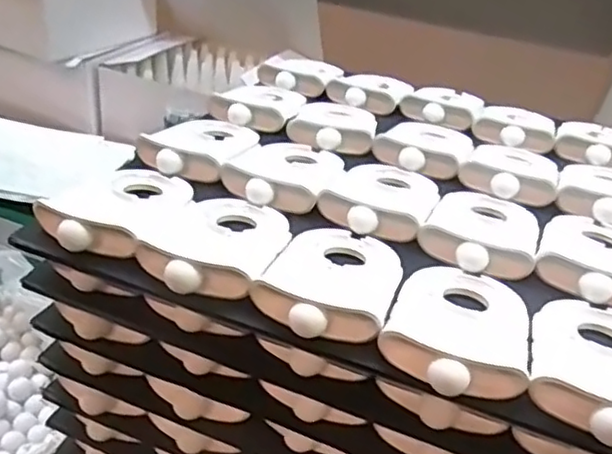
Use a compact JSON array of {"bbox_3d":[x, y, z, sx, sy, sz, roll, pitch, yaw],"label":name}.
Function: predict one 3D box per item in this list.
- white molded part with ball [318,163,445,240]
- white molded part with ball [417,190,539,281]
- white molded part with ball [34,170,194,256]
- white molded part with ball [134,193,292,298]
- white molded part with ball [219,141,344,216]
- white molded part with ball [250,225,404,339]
[{"bbox_3d":[0.046,-0.020,0.371,0.056,0.016,0.091,17,32,16],"label":"white molded part with ball"},{"bbox_3d":[0.097,-0.001,0.351,0.057,0.017,0.084,19,33,19],"label":"white molded part with ball"},{"bbox_3d":[-0.090,-0.014,0.330,0.047,0.019,0.086,13,32,11],"label":"white molded part with ball"},{"bbox_3d":[-0.040,0.003,0.315,0.059,0.016,0.087,13,31,10],"label":"white molded part with ball"},{"bbox_3d":[-0.011,-0.035,0.383,0.060,0.015,0.086,16,32,15],"label":"white molded part with ball"},{"bbox_3d":[0.014,0.020,0.298,0.057,0.013,0.085,14,32,13],"label":"white molded part with ball"}]

